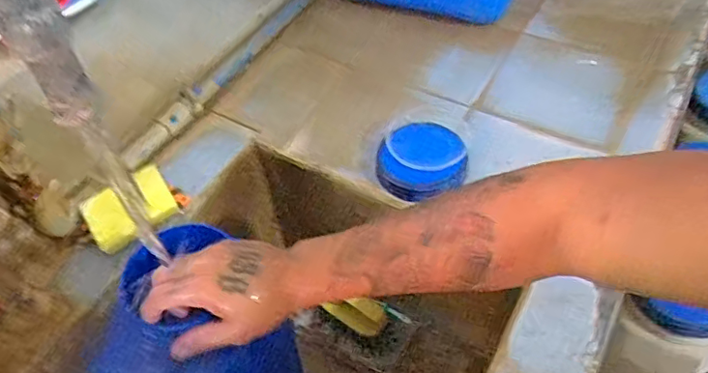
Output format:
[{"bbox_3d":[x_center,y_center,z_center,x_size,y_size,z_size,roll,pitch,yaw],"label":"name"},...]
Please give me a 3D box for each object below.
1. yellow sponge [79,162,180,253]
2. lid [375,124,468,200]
[{"bbox_3d":[-0.279,0.024,0.684,0.108,0.038,0.068,-39,58,-24],"label":"yellow sponge"},{"bbox_3d":[0.093,-0.032,0.741,0.113,0.050,0.115,-2,51,3],"label":"lid"}]

